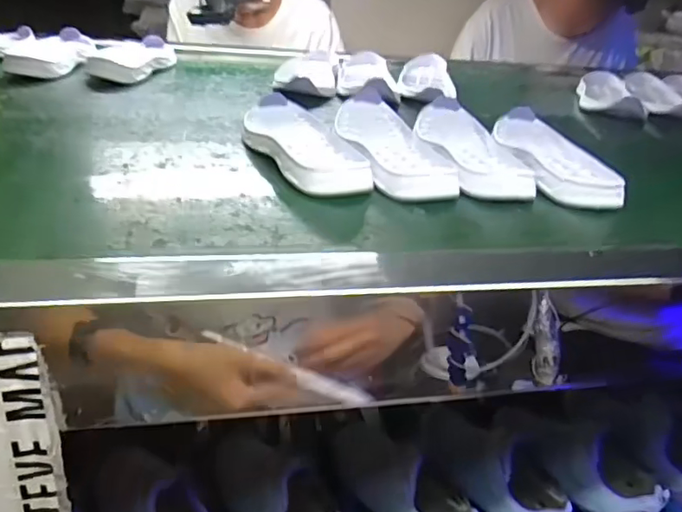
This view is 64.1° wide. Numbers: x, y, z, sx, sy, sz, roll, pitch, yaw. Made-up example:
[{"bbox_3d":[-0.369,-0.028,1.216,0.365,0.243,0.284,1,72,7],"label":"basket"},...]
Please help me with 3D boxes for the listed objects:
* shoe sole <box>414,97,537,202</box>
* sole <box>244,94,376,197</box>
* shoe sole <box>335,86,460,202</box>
[{"bbox_3d":[0.120,-0.109,0.526,0.075,0.033,0.192,1,30,-10],"label":"shoe sole"},{"bbox_3d":[-0.041,-0.106,0.495,0.075,0.024,0.193,-6,32,-22],"label":"sole"},{"bbox_3d":[0.044,-0.111,0.506,0.073,0.035,0.199,-3,31,-16],"label":"shoe sole"}]

